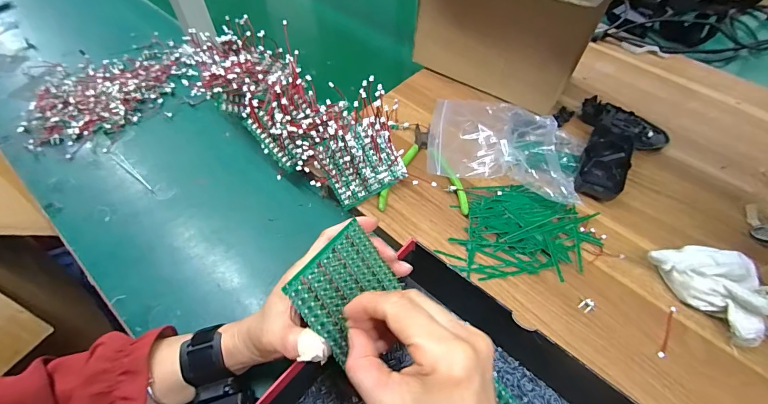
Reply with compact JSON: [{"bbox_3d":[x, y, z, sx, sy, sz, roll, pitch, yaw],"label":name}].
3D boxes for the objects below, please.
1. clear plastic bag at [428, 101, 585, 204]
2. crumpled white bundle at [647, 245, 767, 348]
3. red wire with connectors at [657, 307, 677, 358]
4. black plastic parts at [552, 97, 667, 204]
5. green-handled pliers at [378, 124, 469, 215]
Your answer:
[{"bbox_3d":[0.153,-0.082,0.467,0.199,0.050,0.157,15,56,10],"label":"clear plastic bag"},{"bbox_3d":[0.329,0.082,0.360,0.084,0.060,0.106,-18,57,-12],"label":"crumpled white bundle"},{"bbox_3d":[0.277,0.126,0.362,0.006,0.005,0.059,31,60,19],"label":"red wire with connectors"},{"bbox_3d":[0.285,-0.085,0.494,0.186,0.034,0.128,-36,63,-23],"label":"black plastic parts"},{"bbox_3d":[0.051,-0.050,0.465,0.105,0.025,0.138,4,55,2],"label":"green-handled pliers"}]

